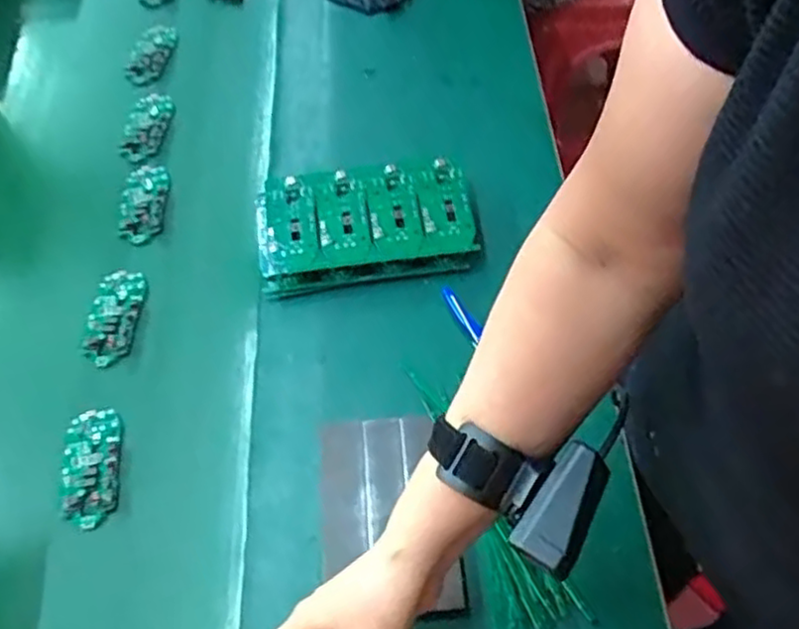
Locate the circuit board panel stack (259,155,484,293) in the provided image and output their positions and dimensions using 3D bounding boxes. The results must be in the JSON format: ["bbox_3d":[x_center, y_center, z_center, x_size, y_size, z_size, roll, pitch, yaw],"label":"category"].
[{"bbox_3d":[-0.035,-0.091,0.723,0.211,0.046,0.144,-8,58,-1],"label":"circuit board panel stack"}]

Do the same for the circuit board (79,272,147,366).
[{"bbox_3d":[-0.281,0.002,0.713,0.044,0.026,0.097,0,58,4],"label":"circuit board"}]

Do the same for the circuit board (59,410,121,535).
[{"bbox_3d":[-0.262,0.128,0.613,0.046,0.015,0.104,-8,58,-1],"label":"circuit board"}]

